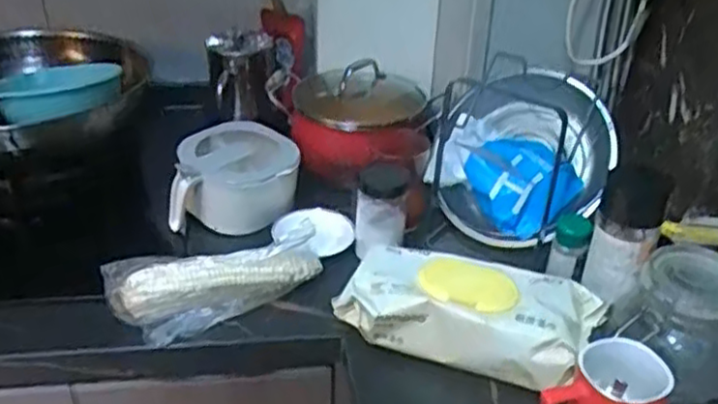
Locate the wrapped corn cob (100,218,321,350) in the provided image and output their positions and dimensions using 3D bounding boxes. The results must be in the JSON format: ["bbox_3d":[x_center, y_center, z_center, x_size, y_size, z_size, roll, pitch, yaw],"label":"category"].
[{"bbox_3d":[-0.149,0.084,0.766,0.215,0.076,0.055,-12,35,-20],"label":"wrapped corn cob"}]

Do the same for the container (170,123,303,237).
[{"bbox_3d":[-0.160,-0.031,0.925,0.154,0.099,0.123,-6,33,-12],"label":"container"}]

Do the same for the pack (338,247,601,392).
[{"bbox_3d":[0.109,0.103,0.723,0.238,0.068,0.107,14,34,18],"label":"pack"}]

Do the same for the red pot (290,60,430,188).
[{"bbox_3d":[0.000,-0.113,0.979,0.176,0.131,0.229,1,33,-1],"label":"red pot"}]

